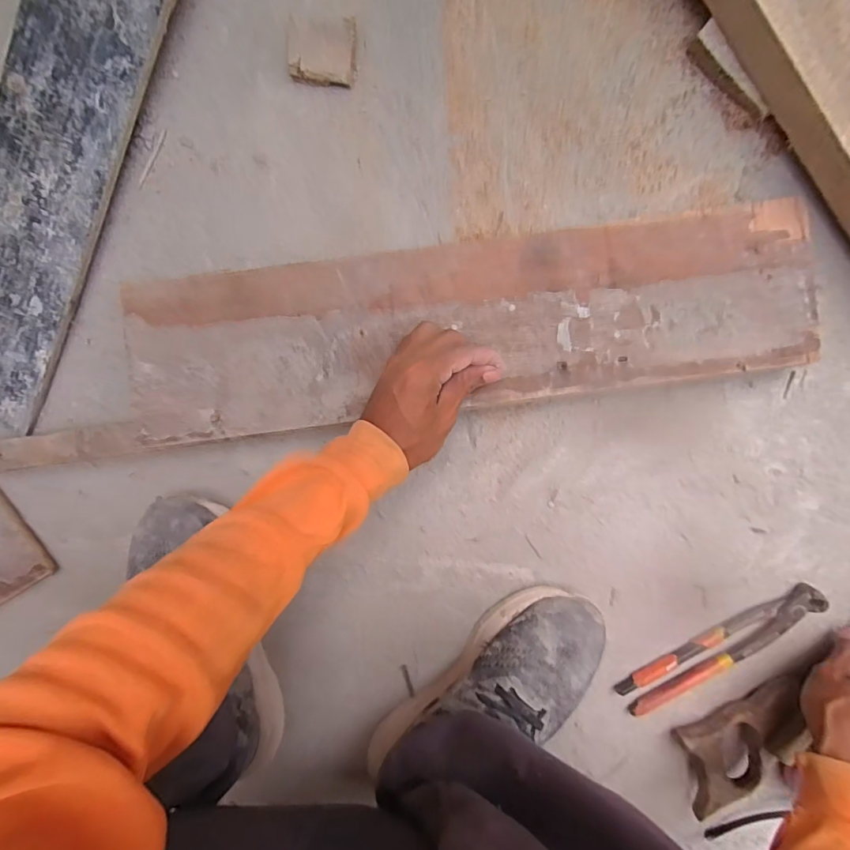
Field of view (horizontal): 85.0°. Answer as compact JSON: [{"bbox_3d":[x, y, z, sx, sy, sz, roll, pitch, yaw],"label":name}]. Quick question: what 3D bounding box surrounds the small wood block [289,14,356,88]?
[{"bbox_3d":[-0.083,-0.301,0.376,0.051,0.024,0.042,5,99,-1],"label":"small wood block"}]

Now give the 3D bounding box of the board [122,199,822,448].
[{"bbox_3d":[0.040,-0.088,0.405,0.584,0.030,0.139,-7,99,0],"label":"board"}]

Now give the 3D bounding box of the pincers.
[{"bbox_3d":[0.296,0.227,0.467,0.214,0.016,0.043,-33,97,5],"label":"pincers"}]

